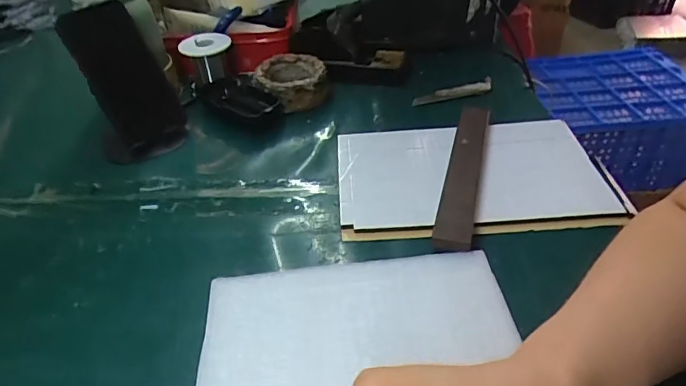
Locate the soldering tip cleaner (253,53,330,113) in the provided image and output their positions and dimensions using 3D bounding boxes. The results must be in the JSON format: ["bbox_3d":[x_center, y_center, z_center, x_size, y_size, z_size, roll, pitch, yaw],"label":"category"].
[{"bbox_3d":[-0.064,-0.137,0.603,0.089,0.045,0.088,-12,39,-10],"label":"soldering tip cleaner"}]

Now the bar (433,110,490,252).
[{"bbox_3d":[0.117,-0.026,0.461,0.030,0.019,0.218,8,40,16],"label":"bar"}]

